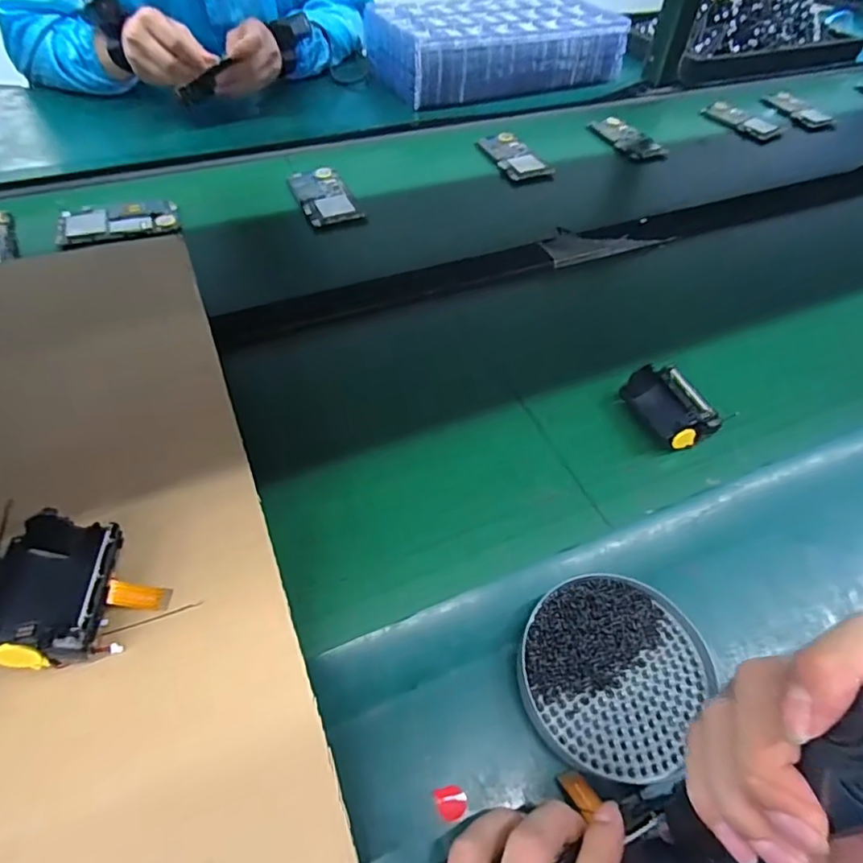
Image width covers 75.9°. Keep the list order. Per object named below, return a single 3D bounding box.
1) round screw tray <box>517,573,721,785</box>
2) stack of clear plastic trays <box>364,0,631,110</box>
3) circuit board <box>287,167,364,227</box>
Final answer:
[{"bbox_3d":[0.107,0.143,0.334,0.104,0.019,0.108,1,52,-2],"label":"round screw tray"},{"bbox_3d":[0.104,-0.642,0.920,0.390,0.091,0.199,-20,56,-19],"label":"stack of clear plastic trays"},{"bbox_3d":[-0.130,-0.286,0.670,0.061,0.006,0.119,-21,56,-18],"label":"circuit board"}]

